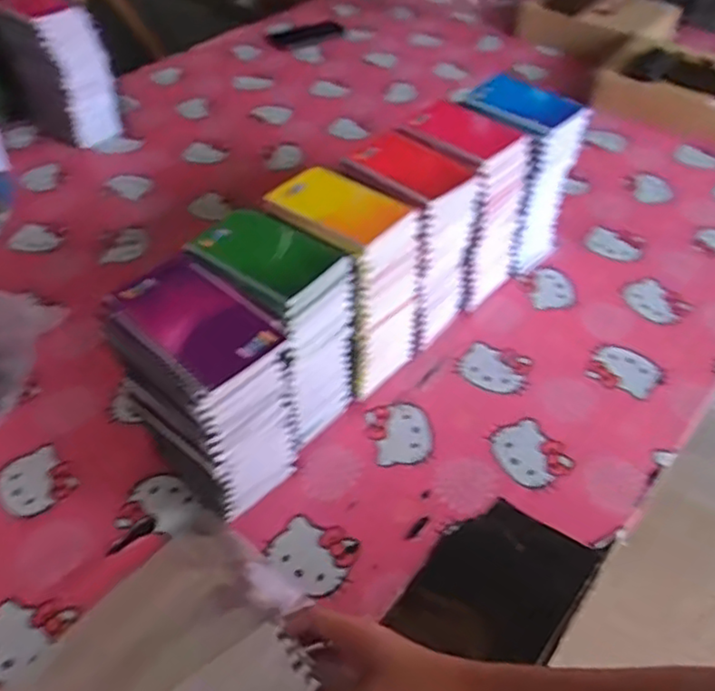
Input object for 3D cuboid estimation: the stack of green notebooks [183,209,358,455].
[{"bbox_3d":[-0.084,-0.012,0.681,0.128,0.219,0.101,31,53,27],"label":"stack of green notebooks"}]

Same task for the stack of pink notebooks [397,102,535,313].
[{"bbox_3d":[0.121,-0.166,0.830,0.134,0.215,0.109,29,53,26],"label":"stack of pink notebooks"}]

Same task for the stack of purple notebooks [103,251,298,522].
[{"bbox_3d":[-0.131,0.048,0.622,0.149,0.223,0.105,29,53,26],"label":"stack of purple notebooks"}]

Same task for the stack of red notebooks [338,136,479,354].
[{"bbox_3d":[0.056,-0.117,0.781,0.125,0.217,0.105,34,55,29],"label":"stack of red notebooks"}]

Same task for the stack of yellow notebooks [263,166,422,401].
[{"bbox_3d":[-0.017,-0.067,0.730,0.141,0.222,0.101,27,52,24],"label":"stack of yellow notebooks"}]

